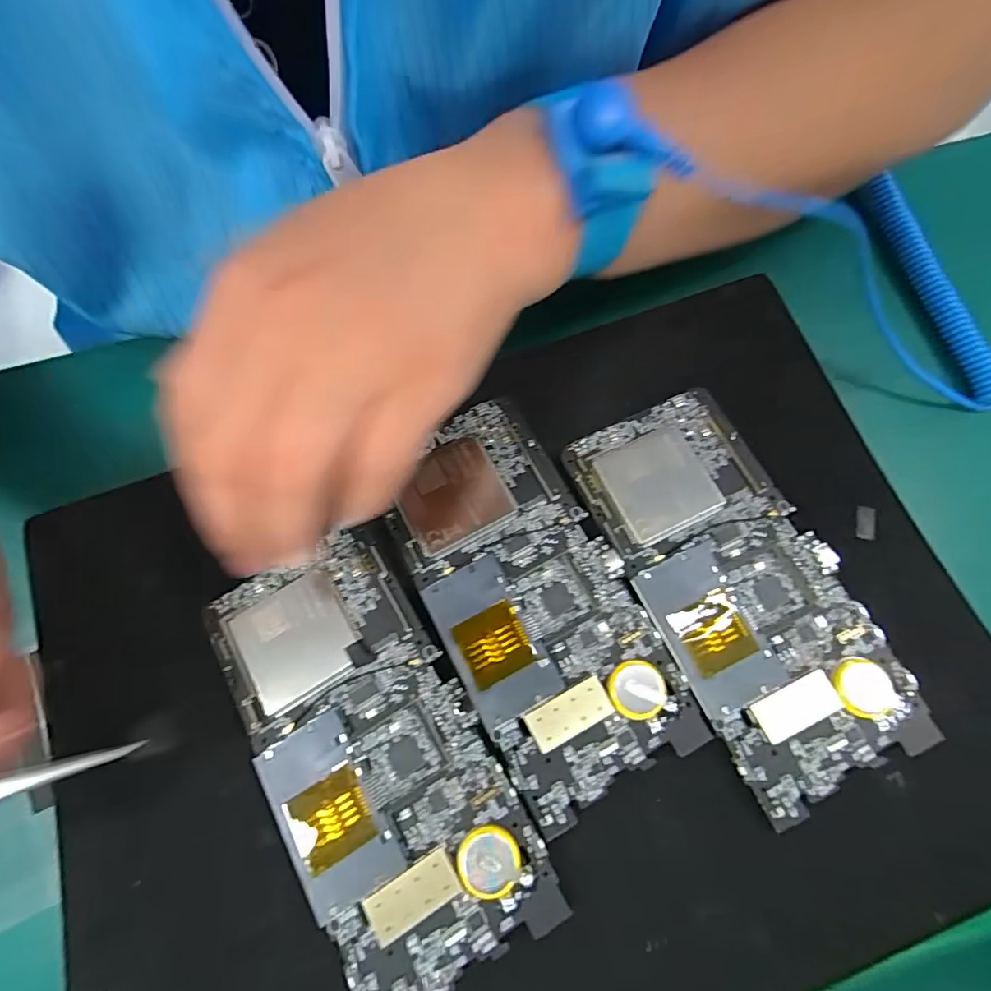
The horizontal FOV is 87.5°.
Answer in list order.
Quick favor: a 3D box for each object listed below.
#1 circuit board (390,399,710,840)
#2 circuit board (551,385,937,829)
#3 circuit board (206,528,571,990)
[{"bbox_3d":[0.010,0.036,0.201,0.071,0.006,0.150,-26,78,-6],"label":"circuit board"},{"bbox_3d":[0.091,0.030,0.199,0.071,0.006,0.151,-24,78,-6],"label":"circuit board"},{"bbox_3d":[-0.046,0.089,0.185,0.070,0.006,0.150,-32,72,-7],"label":"circuit board"}]

